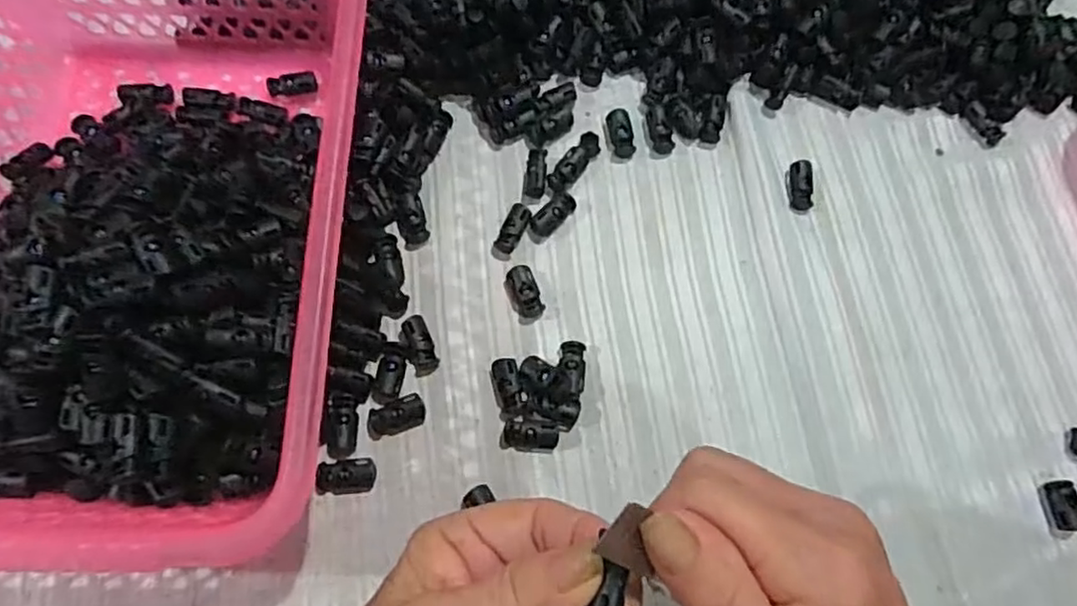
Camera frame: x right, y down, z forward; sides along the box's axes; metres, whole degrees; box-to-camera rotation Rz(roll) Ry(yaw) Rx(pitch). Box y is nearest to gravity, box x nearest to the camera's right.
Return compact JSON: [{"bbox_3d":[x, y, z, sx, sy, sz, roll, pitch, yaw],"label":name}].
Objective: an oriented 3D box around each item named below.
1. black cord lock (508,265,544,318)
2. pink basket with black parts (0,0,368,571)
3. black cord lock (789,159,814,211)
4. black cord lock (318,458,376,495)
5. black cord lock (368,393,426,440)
[{"bbox_3d":[-0.007,-0.006,0.349,0.015,0.010,0.026,-19,73,-5],"label":"black cord lock"},{"bbox_3d":[-0.191,-0.036,0.316,0.209,0.082,0.291,1,72,1],"label":"pink basket with black parts"},{"bbox_3d":[0.147,-0.065,0.371,0.014,0.006,0.029,4,84,2],"label":"black cord lock"},{"bbox_3d":[-0.093,0.083,0.319,0.028,0.009,0.016,-4,72,-1],"label":"black cord lock"},{"bbox_3d":[-0.070,0.056,0.327,0.029,0.012,0.015,-19,73,-5],"label":"black cord lock"}]

